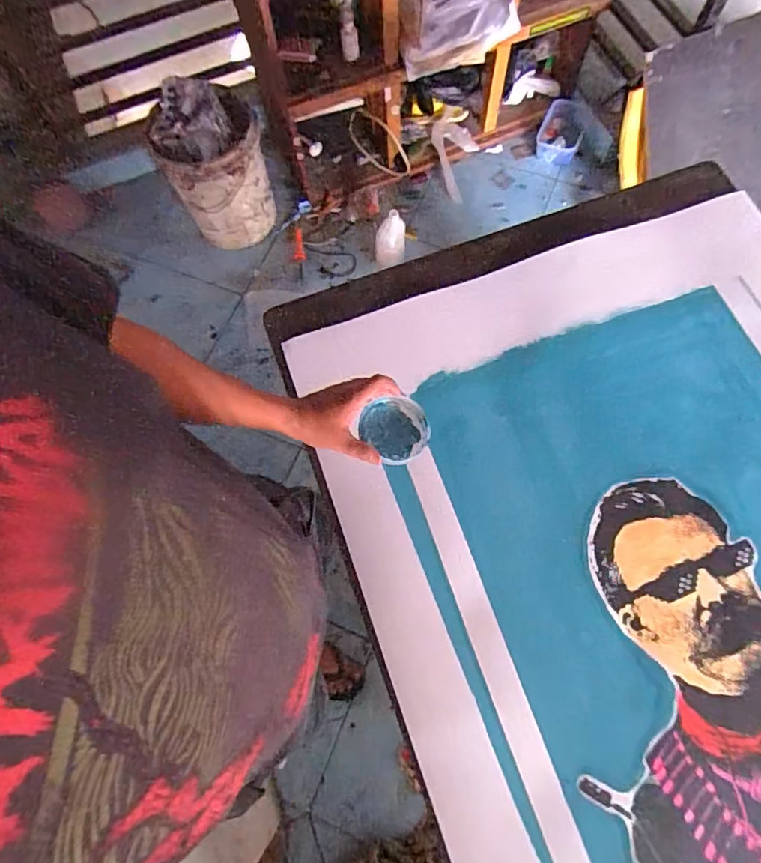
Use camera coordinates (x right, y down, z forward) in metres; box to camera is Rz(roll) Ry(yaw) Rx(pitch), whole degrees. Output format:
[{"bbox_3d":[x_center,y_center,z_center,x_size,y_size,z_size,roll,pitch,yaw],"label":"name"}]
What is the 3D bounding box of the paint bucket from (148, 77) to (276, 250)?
[{"bbox_3d":[-0.496,-0.796,1.591,0.285,0.377,0.265,-1,71,2],"label":"paint bucket"}]

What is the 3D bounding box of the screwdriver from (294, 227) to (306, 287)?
[{"bbox_3d":[-0.269,-0.576,1.731,0.038,0.028,0.212,-7,71,0],"label":"screwdriver"}]

